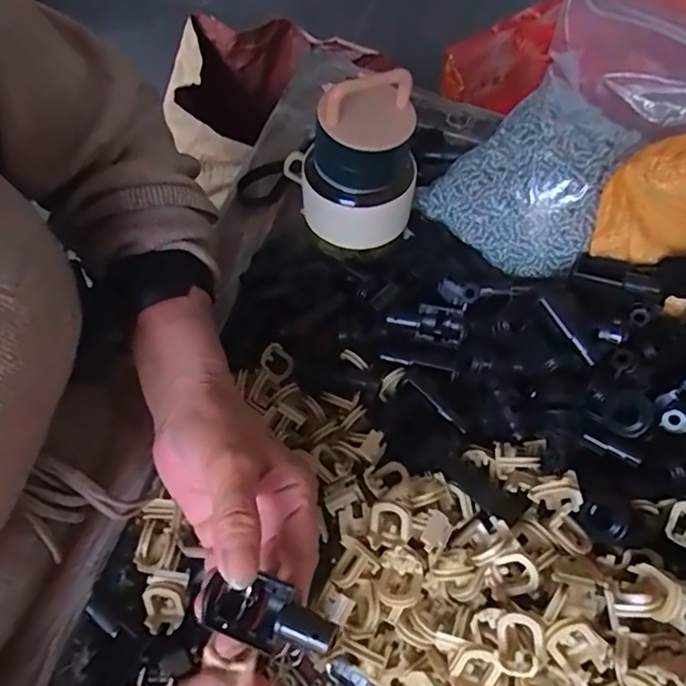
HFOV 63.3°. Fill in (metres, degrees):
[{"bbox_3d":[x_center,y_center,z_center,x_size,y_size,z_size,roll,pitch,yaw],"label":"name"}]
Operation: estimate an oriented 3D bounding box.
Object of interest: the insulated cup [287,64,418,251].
[{"bbox_3d":[0.004,-0.123,0.370,0.080,0.116,0.079,1,63,-2],"label":"insulated cup"}]

